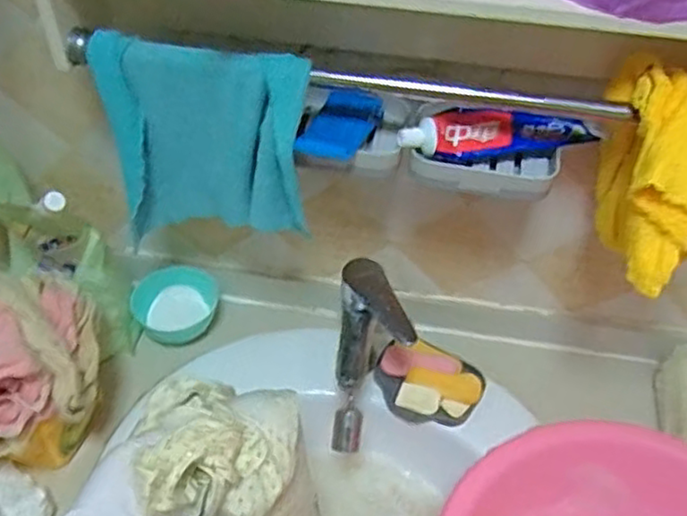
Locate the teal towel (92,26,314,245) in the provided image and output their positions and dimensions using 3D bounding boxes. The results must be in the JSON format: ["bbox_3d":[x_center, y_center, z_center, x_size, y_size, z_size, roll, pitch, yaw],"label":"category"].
[{"bbox_3d":[-0.124,-0.094,0.601,0.183,0.182,0.051,11,46,7],"label":"teal towel"}]

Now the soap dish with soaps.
[{"bbox_3d":[0.098,0.144,0.772,0.119,0.034,0.088,18,47,14],"label":"soap dish with soaps"}]

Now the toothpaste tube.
[{"bbox_3d":[0.134,-0.106,0.582,0.171,0.039,0.033,-6,47,-9],"label":"toothpaste tube"}]

